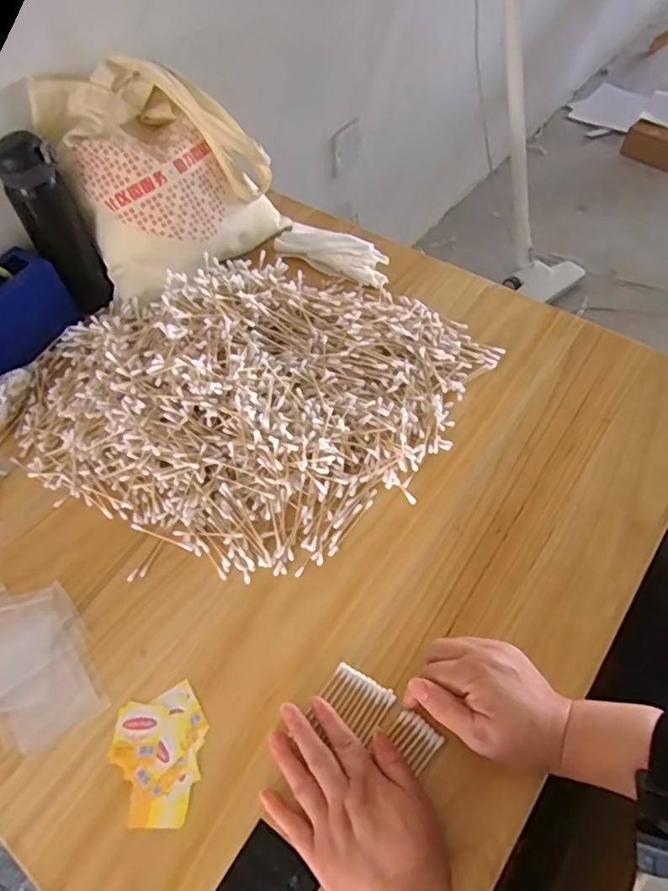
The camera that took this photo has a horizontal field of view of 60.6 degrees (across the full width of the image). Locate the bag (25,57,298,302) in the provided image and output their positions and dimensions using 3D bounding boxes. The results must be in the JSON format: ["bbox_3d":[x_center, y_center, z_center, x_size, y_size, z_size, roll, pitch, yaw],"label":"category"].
[{"bbox_3d":[-0.206,-0.347,0.718,0.243,0.213,0.143,-37,62,-20],"label":"bag"}]

